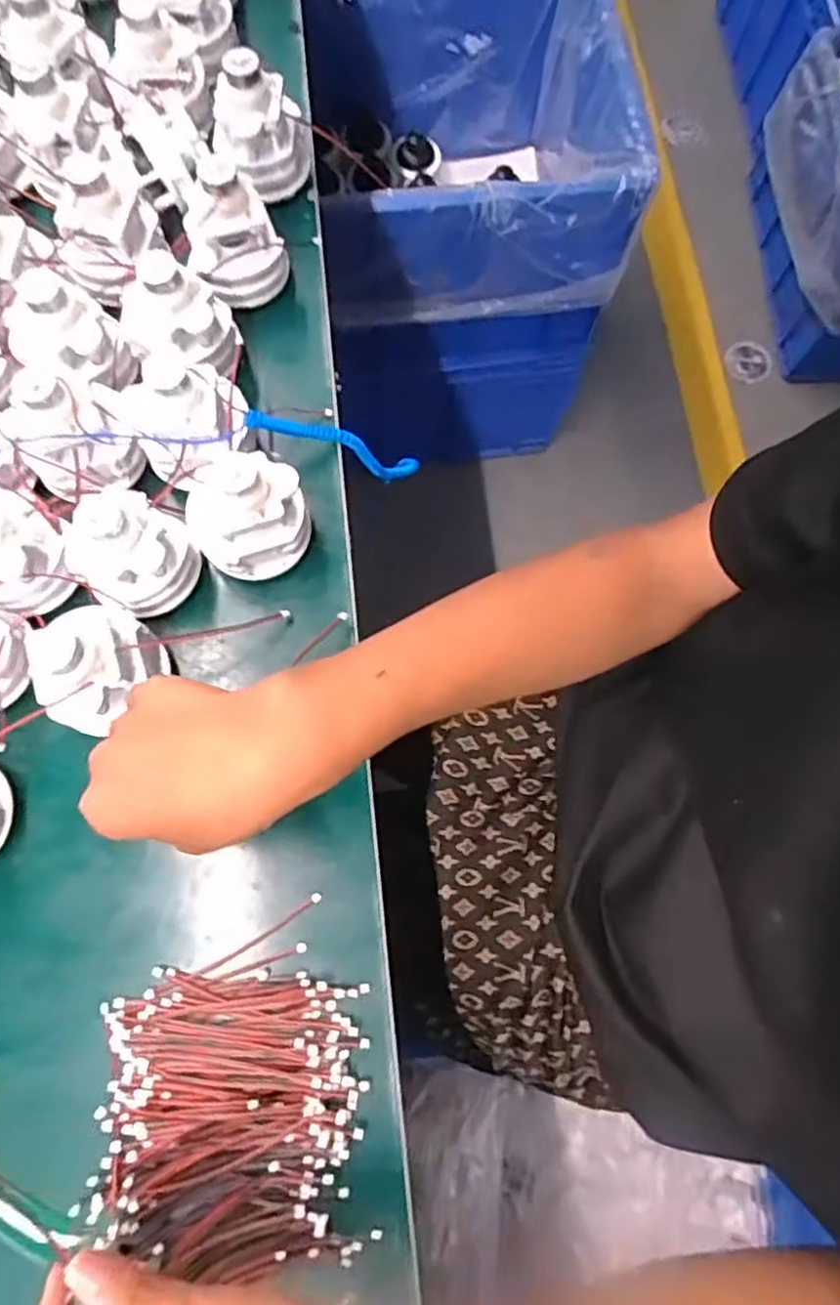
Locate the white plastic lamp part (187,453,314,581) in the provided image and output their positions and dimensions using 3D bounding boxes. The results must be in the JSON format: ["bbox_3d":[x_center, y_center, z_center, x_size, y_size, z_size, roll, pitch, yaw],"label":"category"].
[{"bbox_3d":[-0.105,-0.085,0.423,0.072,0.082,0.059,-33,79,-10],"label":"white plastic lamp part"}]

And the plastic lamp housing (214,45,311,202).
[{"bbox_3d":[-0.115,-0.376,0.492,0.066,0.082,0.051,-8,75,-4],"label":"plastic lamp housing"}]

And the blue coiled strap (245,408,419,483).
[{"bbox_3d":[-0.053,-0.151,0.510,0.032,0.183,0.020,-33,75,25],"label":"blue coiled strap"}]

